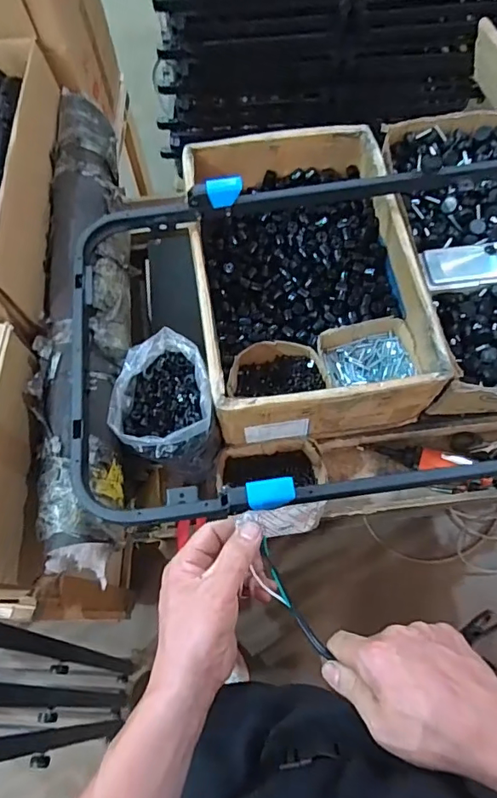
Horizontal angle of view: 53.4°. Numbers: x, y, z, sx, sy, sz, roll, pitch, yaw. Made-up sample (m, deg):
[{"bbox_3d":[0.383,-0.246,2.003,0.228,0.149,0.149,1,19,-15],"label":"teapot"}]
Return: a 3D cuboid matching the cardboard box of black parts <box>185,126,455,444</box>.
[{"bbox_3d":[0.094,-0.211,0.860,0.341,0.162,0.531,-7,67,-1],"label":"cardboard box of black parts"}]

